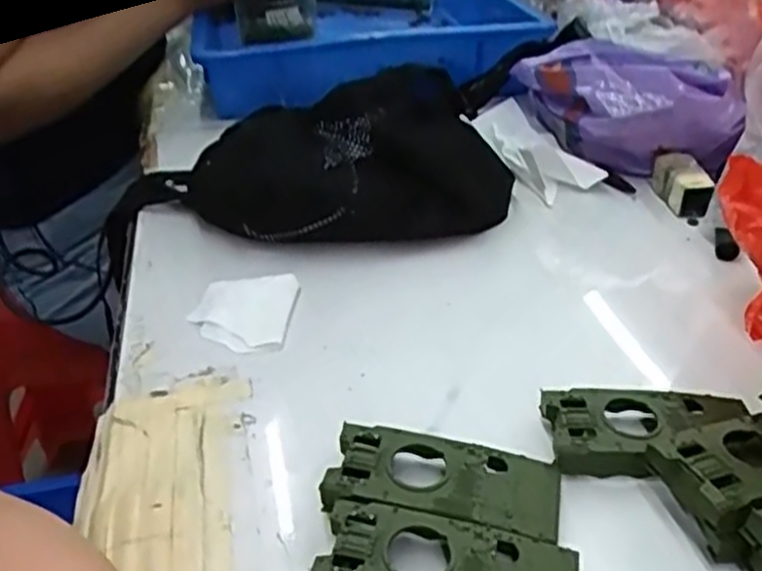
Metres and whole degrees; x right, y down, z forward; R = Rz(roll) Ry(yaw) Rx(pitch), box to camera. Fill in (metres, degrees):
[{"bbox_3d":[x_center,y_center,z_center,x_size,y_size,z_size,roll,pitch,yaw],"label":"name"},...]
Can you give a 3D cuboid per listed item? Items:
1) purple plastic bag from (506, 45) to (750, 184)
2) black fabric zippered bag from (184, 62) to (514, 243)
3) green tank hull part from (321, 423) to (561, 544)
[{"bbox_3d":[0.200,-0.155,0.640,0.087,0.093,0.182,-19,38,-26],"label":"purple plastic bag"},{"bbox_3d":[-0.021,-0.095,0.573,0.238,0.091,0.111,-6,34,-8],"label":"black fabric zippered bag"},{"bbox_3d":[0.029,0.090,0.350,0.103,0.014,0.047,6,34,10],"label":"green tank hull part"}]

